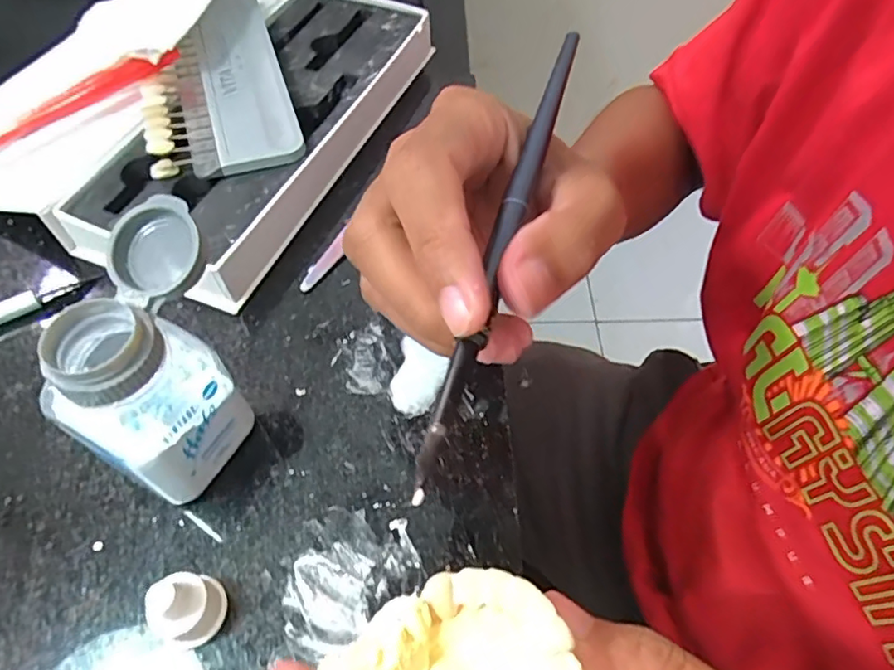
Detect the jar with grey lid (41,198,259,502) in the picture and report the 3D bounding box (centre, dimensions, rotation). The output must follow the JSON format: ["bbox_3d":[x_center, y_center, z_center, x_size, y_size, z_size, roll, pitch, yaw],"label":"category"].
[{"bbox_3d":[-0.087,0.010,0.185,0.035,0.075,0.068,11,57,7],"label":"jar with grey lid"}]

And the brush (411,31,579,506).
[{"bbox_3d":[0.019,-0.035,0.164,0.008,0.004,0.169,15,61,10],"label":"brush"}]

